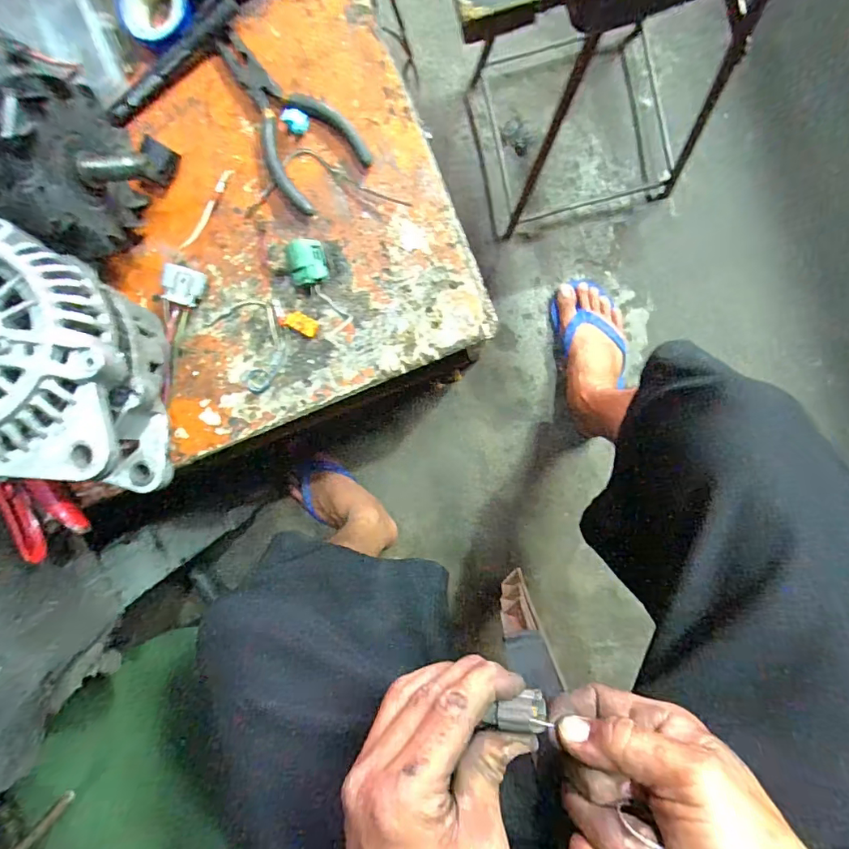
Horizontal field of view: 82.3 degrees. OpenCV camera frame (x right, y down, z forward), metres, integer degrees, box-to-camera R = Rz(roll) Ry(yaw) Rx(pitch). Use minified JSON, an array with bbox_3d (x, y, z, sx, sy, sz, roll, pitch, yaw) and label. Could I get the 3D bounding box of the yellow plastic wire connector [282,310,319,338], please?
[{"bbox_3d":[-0.092,-0.075,0.362,0.025,0.005,0.013,29,98,2],"label":"yellow plastic wire connector"}]

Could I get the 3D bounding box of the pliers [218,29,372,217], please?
[{"bbox_3d":[-0.102,-0.216,0.344,0.064,0.011,0.130,-42,91,8],"label":"pliers"}]

